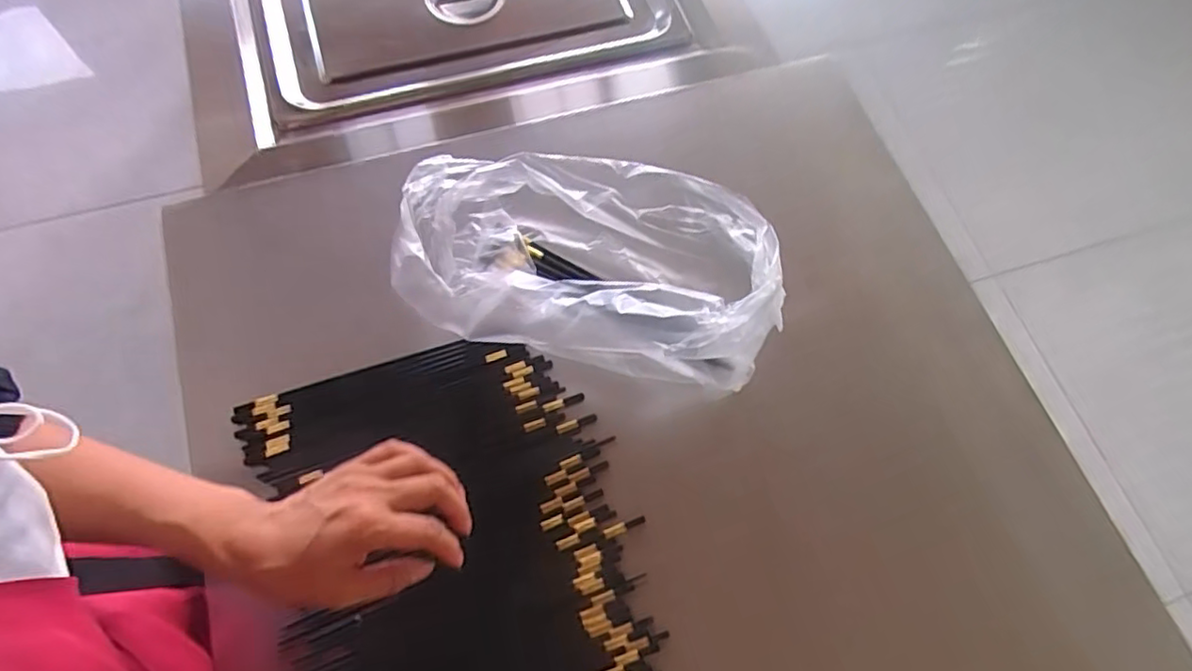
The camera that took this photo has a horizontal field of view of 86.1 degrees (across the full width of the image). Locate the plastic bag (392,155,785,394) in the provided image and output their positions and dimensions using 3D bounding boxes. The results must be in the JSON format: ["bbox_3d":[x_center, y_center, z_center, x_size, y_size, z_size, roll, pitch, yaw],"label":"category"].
[{"bbox_3d":[-0.004,-0.070,0.593,0.331,0.115,0.182,8,68,0],"label":"plastic bag"}]

